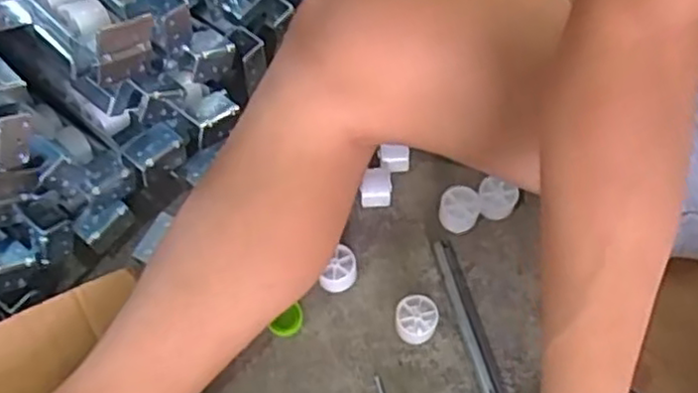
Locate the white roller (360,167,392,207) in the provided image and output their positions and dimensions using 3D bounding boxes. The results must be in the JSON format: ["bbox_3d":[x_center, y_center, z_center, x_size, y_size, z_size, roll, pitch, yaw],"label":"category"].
[{"bbox_3d":[0.024,-0.006,0.615,0.026,0.033,0.030,1,64,2],"label":"white roller"}]

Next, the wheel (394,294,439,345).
[{"bbox_3d":[0.054,0.101,0.564,0.034,0.023,0.036,-1,64,1],"label":"wheel"}]

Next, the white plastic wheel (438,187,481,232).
[{"bbox_3d":[0.098,0.011,0.611,0.035,0.025,0.038,-1,64,1],"label":"white plastic wheel"}]

